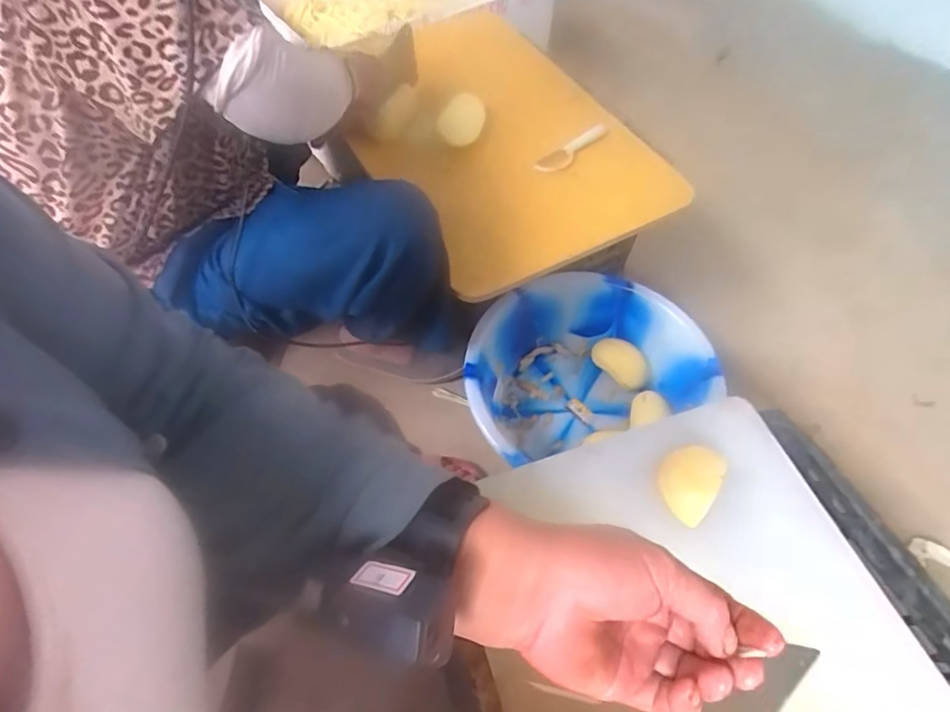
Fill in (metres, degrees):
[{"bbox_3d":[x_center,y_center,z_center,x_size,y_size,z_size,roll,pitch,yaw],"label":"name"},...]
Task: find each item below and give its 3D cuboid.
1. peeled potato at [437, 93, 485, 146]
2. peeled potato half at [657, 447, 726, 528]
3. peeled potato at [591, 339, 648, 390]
[{"bbox_3d":[-0.019,-0.330,0.756,0.065,0.048,0.061,1,59,-2],"label":"peeled potato"},{"bbox_3d":[0.208,0.119,0.521,0.054,0.029,0.066,35,64,17],"label":"peeled potato half"},{"bbox_3d":[0.241,0.013,0.893,0.098,0.058,0.047,38,63,20],"label":"peeled potato"}]

